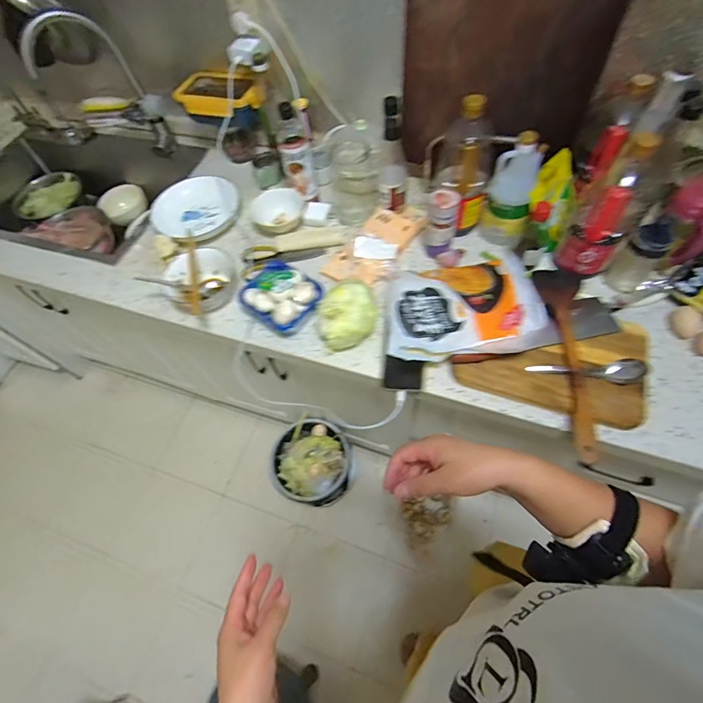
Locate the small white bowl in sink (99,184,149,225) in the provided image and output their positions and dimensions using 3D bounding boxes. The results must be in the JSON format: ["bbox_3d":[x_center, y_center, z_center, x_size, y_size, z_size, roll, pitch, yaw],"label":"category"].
[{"bbox_3d":[-0.742,-0.485,1.271,0.131,0.081,0.121,-2,57,3],"label":"small white bowl in sink"}]

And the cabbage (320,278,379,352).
[{"bbox_3d":[-0.003,-0.064,0.725,0.121,0.097,0.098,-23,58,-10],"label":"cabbage"}]

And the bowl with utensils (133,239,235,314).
[{"bbox_3d":[-0.308,-0.132,0.821,0.148,0.095,0.150,22,61,18],"label":"bowl with utensils"}]

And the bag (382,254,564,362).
[{"bbox_3d":[0.204,-0.092,0.721,0.294,0.046,0.245,-7,56,0],"label":"bag"}]

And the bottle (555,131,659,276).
[{"bbox_3d":[0.445,-0.242,0.679,0.088,0.242,0.071,29,64,22],"label":"bottle"}]

